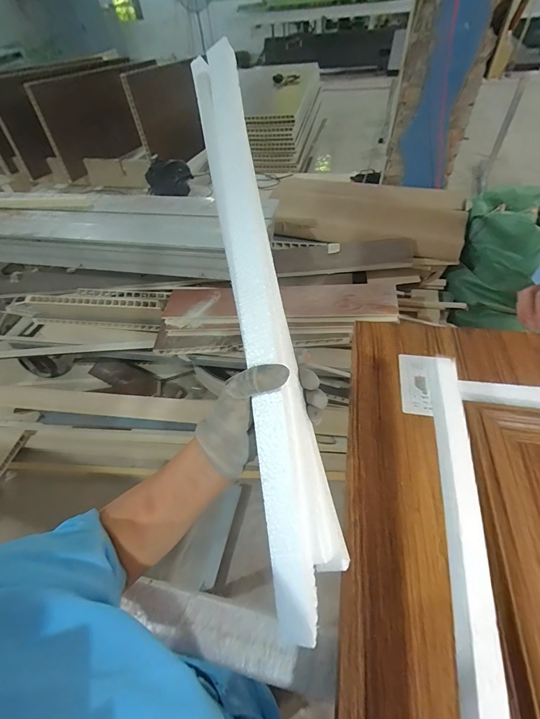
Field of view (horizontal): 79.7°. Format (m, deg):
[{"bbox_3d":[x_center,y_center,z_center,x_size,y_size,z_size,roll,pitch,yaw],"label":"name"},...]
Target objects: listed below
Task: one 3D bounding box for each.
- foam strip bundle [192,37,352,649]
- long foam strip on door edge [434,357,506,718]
[{"bbox_3d":[-0.013,-0.076,0.343,0.066,0.039,0.612,-10,77,-2],"label":"foam strip bundle"},{"bbox_3d":[0.152,0.215,0.243,0.034,0.016,0.510,8,55,12],"label":"long foam strip on door edge"}]

